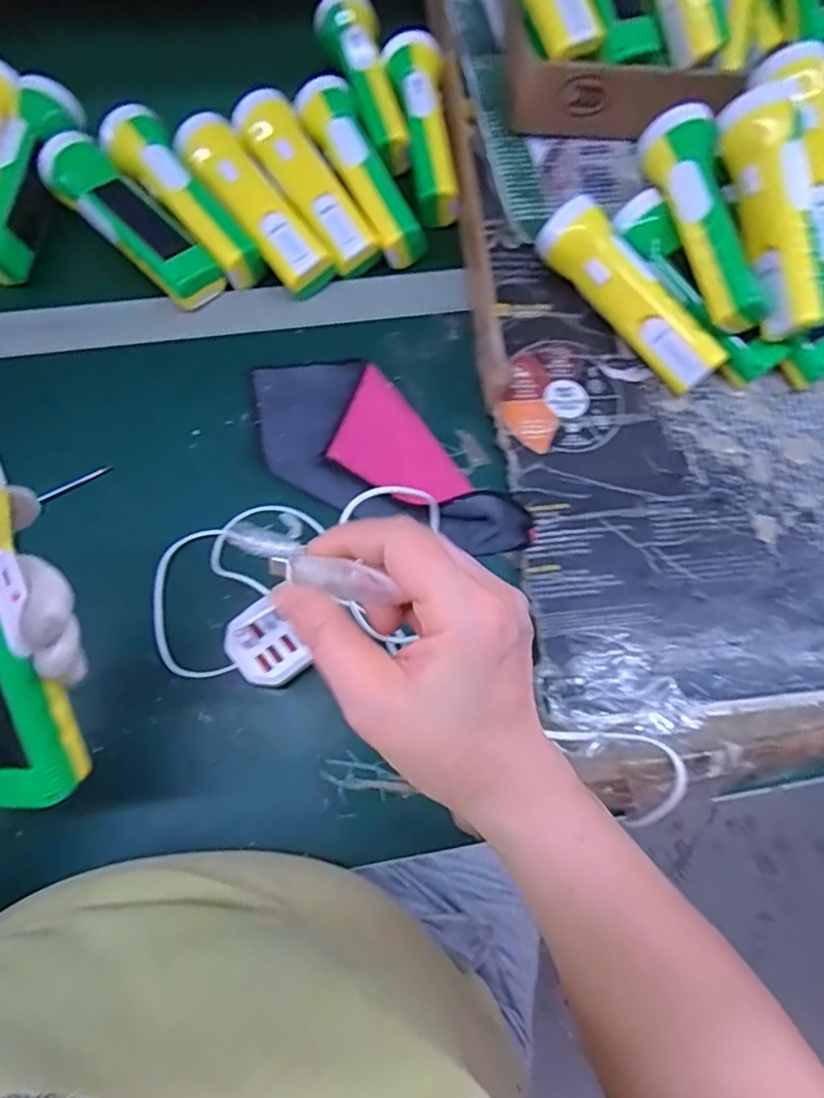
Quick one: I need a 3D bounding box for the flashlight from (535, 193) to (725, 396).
[{"bbox_3d":[0.169,-0.194,0.473,0.046,0.048,0.169,-40,80,-12],"label":"flashlight"}]

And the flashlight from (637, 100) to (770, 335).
[{"bbox_3d":[0.221,-0.248,0.452,0.055,0.041,0.171,-13,74,-7],"label":"flashlight"}]

